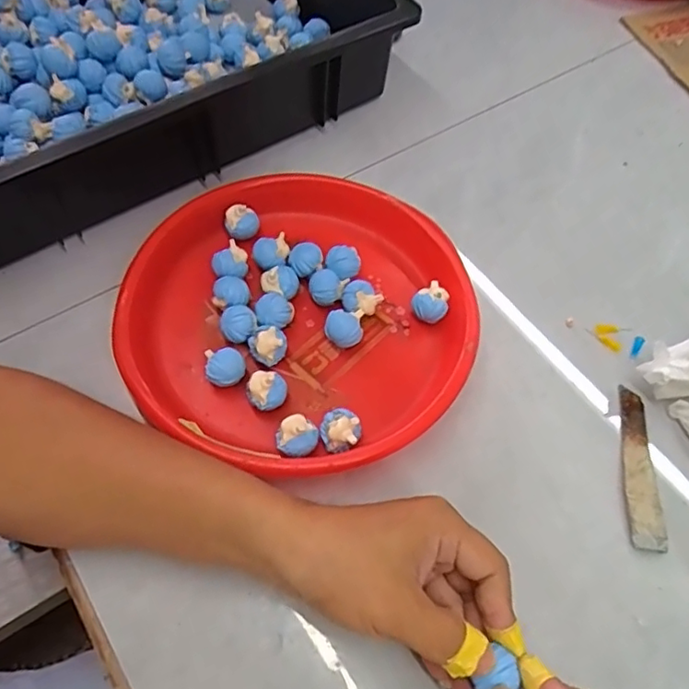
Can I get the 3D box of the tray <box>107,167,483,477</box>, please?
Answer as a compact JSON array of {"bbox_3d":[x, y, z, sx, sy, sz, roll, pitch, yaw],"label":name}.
[{"bbox_3d":[-0.032,-0.026,0.444,0.246,0.037,0.251,1,60,-2],"label":"tray"}]

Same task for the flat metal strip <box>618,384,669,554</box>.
[{"bbox_3d":[0.207,0.085,0.410,0.025,0.007,0.117,12,56,0],"label":"flat metal strip"}]

